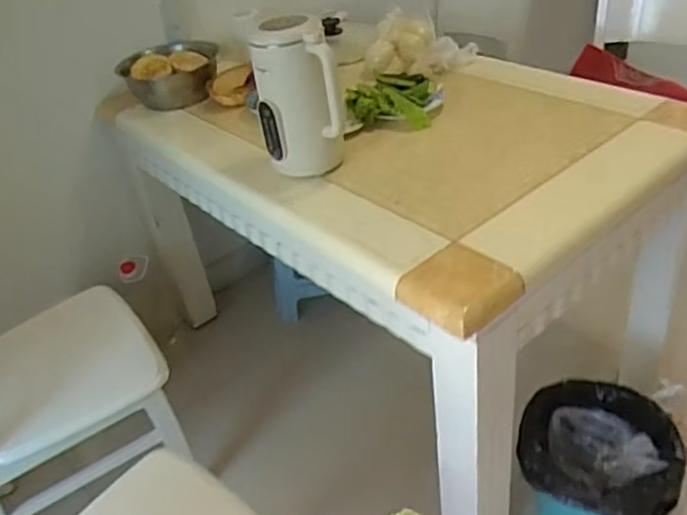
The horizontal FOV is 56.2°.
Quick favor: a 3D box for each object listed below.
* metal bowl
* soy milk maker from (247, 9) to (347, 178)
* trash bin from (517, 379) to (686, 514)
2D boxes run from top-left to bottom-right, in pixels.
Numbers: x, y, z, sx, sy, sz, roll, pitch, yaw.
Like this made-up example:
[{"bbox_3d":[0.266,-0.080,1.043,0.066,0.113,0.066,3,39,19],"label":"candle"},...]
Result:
[{"bbox_3d":[-0.439,-0.465,1.621,0.233,0.076,0.233,-3,40,0],"label":"metal bowl"},{"bbox_3d":[-0.081,-0.277,1.175,0.145,0.280,0.109,-11,41,-8],"label":"soy milk maker"},{"bbox_3d":[0.501,0.440,1.311,0.298,0.266,0.263,24,47,29],"label":"trash bin"}]

